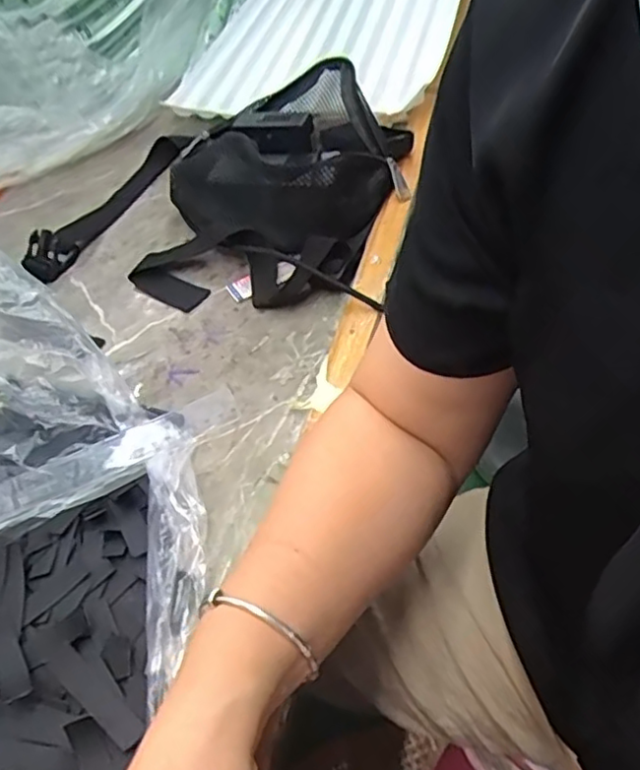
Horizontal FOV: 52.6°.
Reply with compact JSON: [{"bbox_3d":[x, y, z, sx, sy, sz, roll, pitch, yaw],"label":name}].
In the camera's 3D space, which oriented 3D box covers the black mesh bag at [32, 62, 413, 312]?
[{"bbox_3d":[-0.099,-0.205,0.635,0.349,0.078,0.285,4,50,14],"label":"black mesh bag"}]

